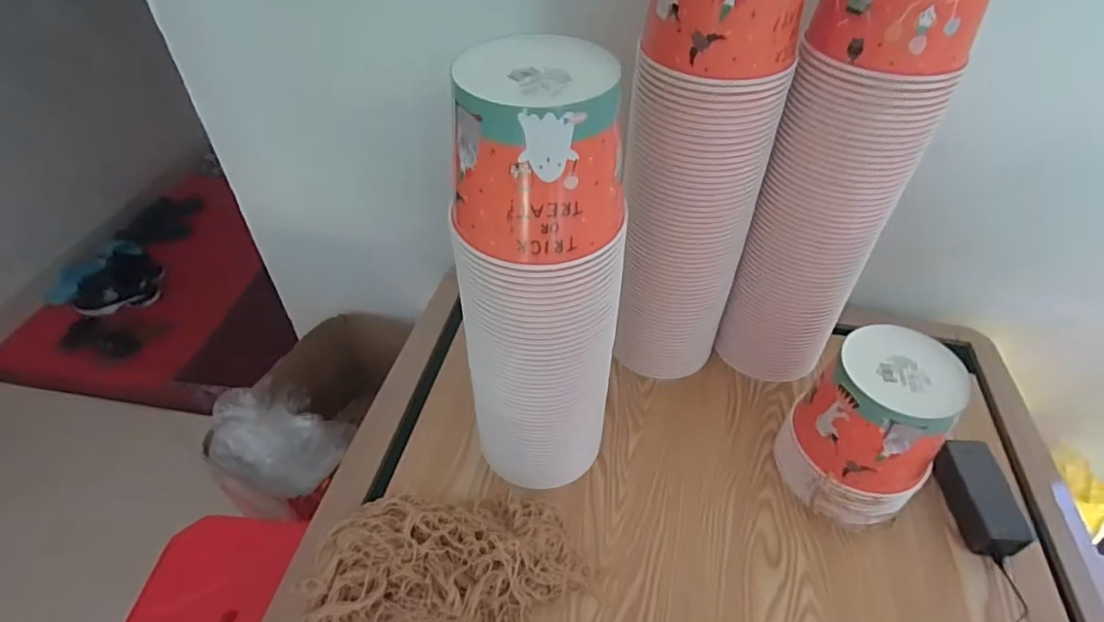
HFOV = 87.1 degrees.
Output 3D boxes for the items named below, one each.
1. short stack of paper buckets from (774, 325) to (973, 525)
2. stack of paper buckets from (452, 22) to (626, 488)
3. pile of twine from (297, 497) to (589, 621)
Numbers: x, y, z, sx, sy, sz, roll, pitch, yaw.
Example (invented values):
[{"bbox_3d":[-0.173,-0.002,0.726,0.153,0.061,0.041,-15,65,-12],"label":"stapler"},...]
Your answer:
[{"bbox_3d":[0.372,0.141,0.693,0.154,0.206,0.150,35,54,29],"label":"short stack of paper buckets"},{"bbox_3d":[-0.011,0.008,0.608,0.139,0.513,0.126,21,49,19],"label":"stack of paper buckets"},{"bbox_3d":[-0.114,0.280,0.653,0.302,0.065,0.155,-1,45,-2],"label":"pile of twine"}]

